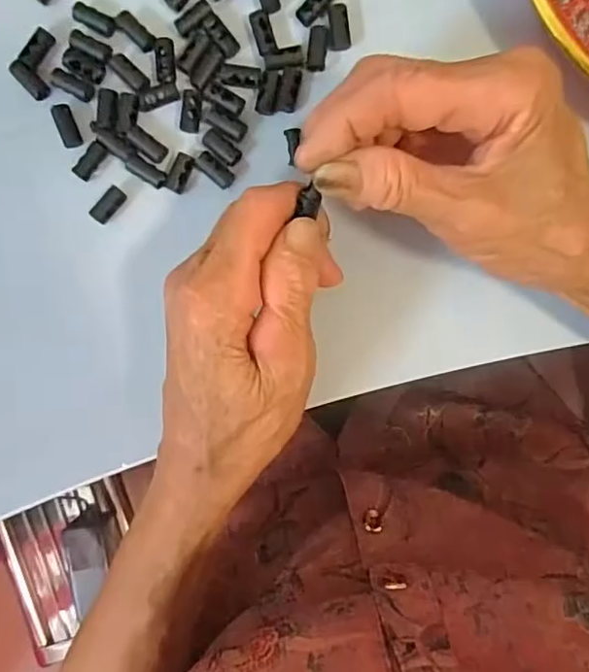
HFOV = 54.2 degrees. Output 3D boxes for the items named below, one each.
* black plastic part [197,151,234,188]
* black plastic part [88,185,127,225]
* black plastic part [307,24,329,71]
[{"bbox_3d":[-0.036,-0.077,0.266,0.019,0.008,0.009,41,94,-1],"label":"black plastic part"},{"bbox_3d":[-0.085,-0.060,0.266,0.009,0.008,0.017,40,94,-1],"label":"black plastic part"},{"bbox_3d":[0.011,-0.131,0.261,0.009,0.004,0.020,7,94,1],"label":"black plastic part"}]

